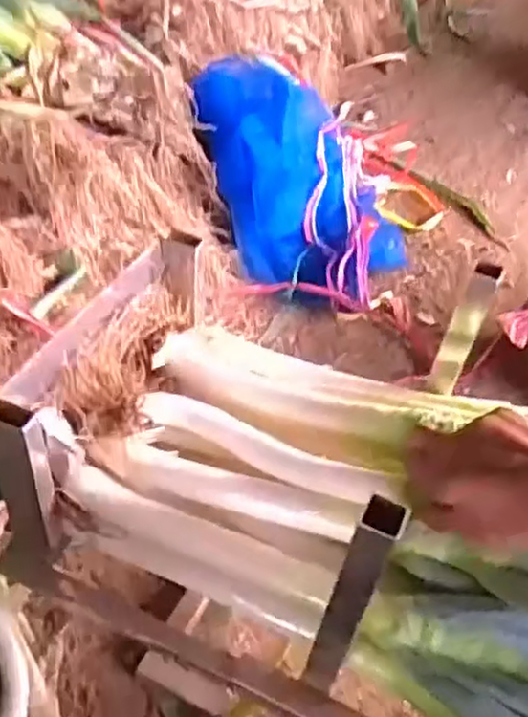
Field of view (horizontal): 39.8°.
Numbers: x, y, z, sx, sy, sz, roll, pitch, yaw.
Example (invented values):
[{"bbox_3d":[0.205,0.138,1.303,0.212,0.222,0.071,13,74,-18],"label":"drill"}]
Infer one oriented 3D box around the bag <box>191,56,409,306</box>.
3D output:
[{"bbox_3d":[0.067,-0.310,1.251,0.309,0.133,0.469,-19,84,-46],"label":"bag"}]

